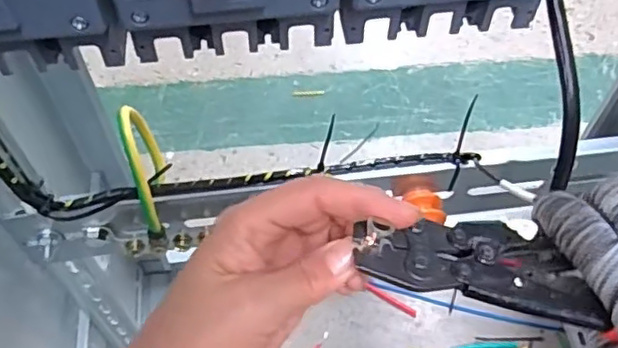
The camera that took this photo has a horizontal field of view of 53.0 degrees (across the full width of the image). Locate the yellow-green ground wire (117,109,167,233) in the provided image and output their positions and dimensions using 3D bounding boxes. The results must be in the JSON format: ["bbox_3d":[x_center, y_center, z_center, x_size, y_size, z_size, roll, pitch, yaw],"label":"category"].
[{"bbox_3d":[-0.107,-0.004,0.407,0.013,0.078,0.077,-13,58,-7],"label":"yellow-green ground wire"}]

